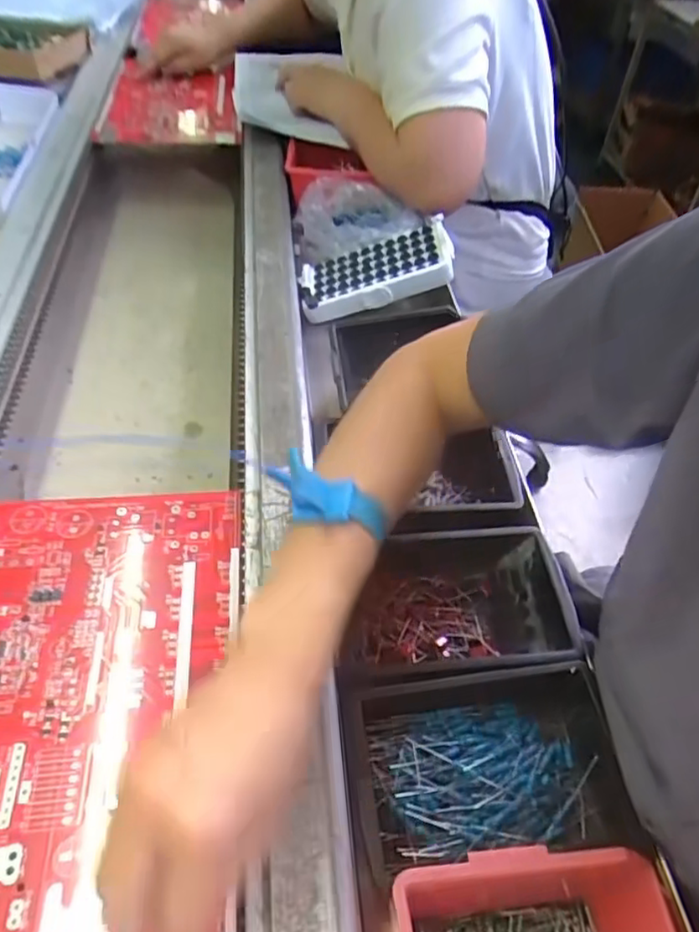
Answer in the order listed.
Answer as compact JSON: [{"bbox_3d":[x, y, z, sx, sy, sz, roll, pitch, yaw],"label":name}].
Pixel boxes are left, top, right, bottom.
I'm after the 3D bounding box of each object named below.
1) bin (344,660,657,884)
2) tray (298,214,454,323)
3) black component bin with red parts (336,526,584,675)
[{"bbox_3d":[0.077,0.165,0.348,0.148,0.040,0.088,-5,49,-6],"label":"bin"},{"bbox_3d":[0.027,-0.210,0.670,0.163,0.026,0.095,-14,52,13],"label":"tray"},{"bbox_3d":[0.065,0.096,0.417,0.143,0.050,0.101,-3,48,-5],"label":"black component bin with red parts"}]

